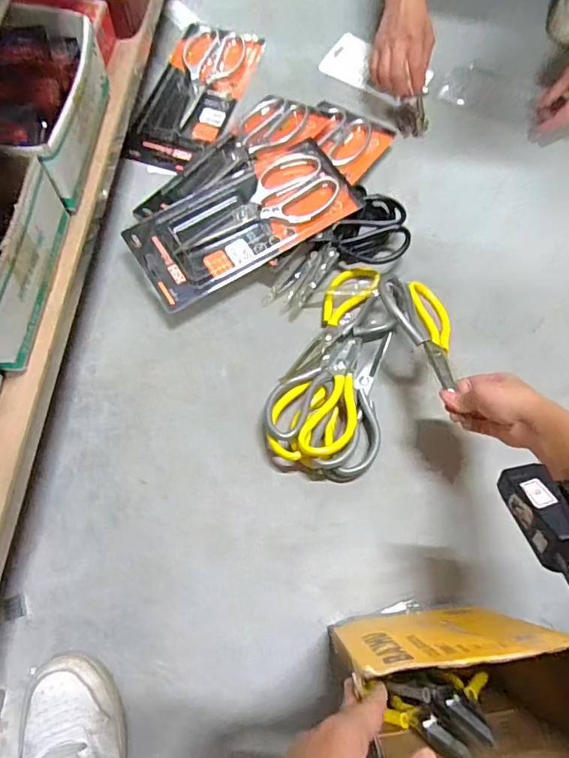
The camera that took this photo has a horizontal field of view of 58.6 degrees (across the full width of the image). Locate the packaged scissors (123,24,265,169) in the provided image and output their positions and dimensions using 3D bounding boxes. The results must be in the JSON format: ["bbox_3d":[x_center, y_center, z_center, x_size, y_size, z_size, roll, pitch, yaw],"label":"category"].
[{"bbox_3d":[-0.132,-0.419,0.749,0.131,0.022,0.263,16,72,4],"label":"packaged scissors"}]

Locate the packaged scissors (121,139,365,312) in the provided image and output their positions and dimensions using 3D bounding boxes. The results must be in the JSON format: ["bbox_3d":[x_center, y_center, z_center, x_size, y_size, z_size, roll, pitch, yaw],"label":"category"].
[{"bbox_3d":[-0.050,-0.201,0.639,0.280,0.019,0.124,-31,84,-8],"label":"packaged scissors"}]

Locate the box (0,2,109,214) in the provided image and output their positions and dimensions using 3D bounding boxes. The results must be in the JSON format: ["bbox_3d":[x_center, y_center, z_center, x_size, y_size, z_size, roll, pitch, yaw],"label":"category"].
[{"bbox_3d":[-0.244,-0.282,0.518,0.077,0.110,0.200,7,69,1],"label":"box"}]

